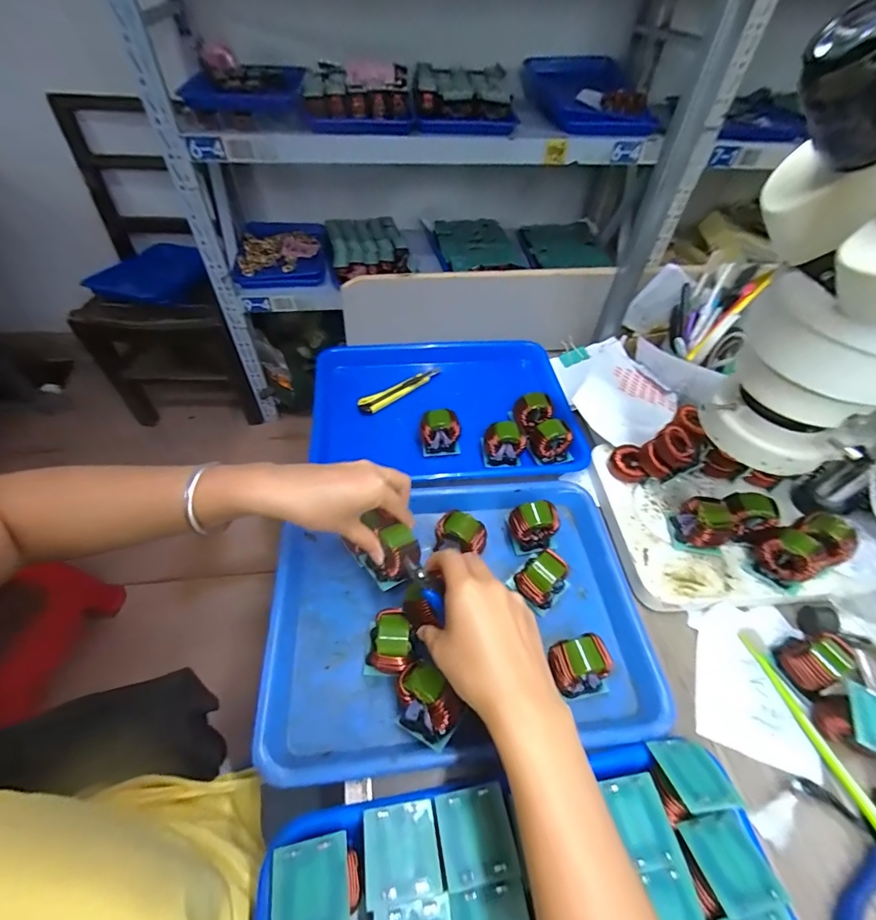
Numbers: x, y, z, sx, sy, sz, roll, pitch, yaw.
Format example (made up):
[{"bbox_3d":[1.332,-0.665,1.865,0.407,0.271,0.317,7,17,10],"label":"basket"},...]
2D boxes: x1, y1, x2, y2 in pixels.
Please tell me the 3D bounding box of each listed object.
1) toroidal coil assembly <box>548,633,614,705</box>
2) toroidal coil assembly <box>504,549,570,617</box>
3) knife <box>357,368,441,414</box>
[{"bbox_3d":[0.118,0.176,0.356,0.048,0.049,0.039,-8,52,-10],"label":"toroidal coil assembly"},{"bbox_3d":[0.098,0.115,0.404,0.054,0.056,0.041,-27,57,-23],"label":"toroidal coil assembly"},{"bbox_3d":[-0.050,-0.098,0.594,0.133,0.016,0.022,-30,58,-25],"label":"knife"}]

